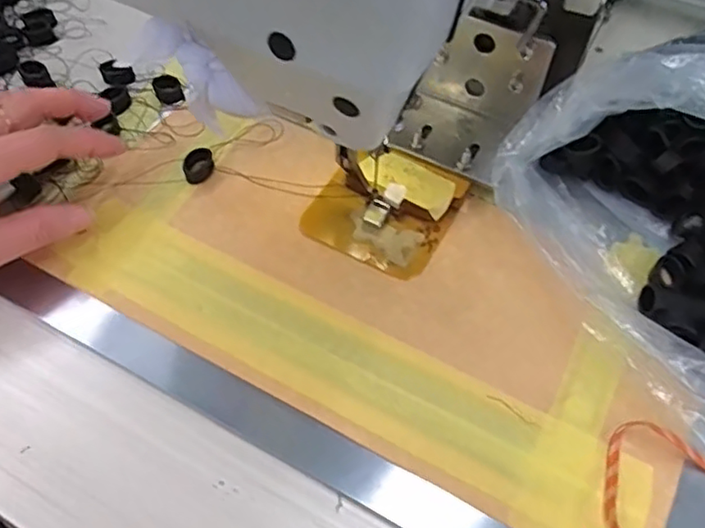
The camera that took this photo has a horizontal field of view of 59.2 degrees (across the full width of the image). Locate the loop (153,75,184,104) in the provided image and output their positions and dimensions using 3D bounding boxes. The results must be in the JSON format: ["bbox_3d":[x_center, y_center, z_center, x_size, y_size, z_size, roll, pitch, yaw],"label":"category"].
[{"bbox_3d":[-0.117,-0.111,0.394,0.016,0.011,0.018,-19,59,-10],"label":"loop"}]

